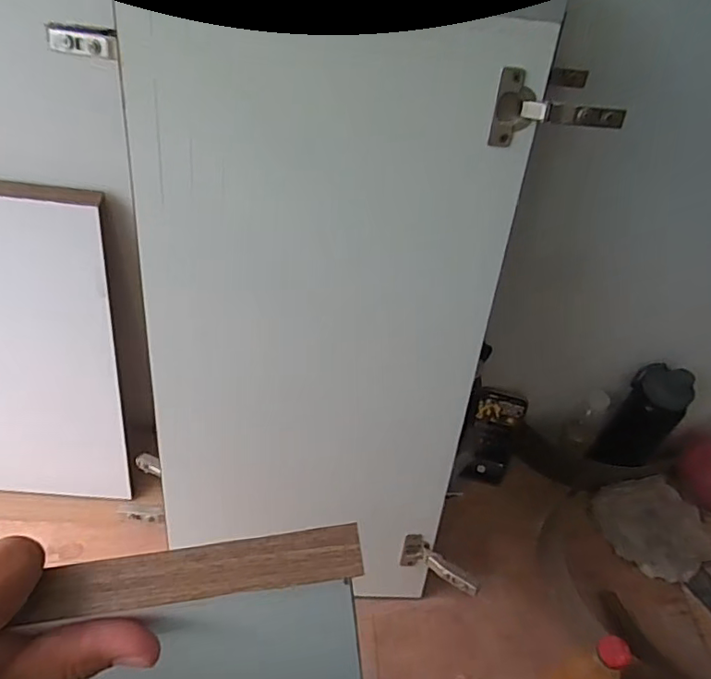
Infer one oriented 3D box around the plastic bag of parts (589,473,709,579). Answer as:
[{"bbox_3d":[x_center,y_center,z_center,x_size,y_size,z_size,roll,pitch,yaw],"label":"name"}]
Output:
[{"bbox_3d":[0.506,0.313,0.901,0.175,0.026,0.164,-9,48,-15],"label":"plastic bag of parts"}]

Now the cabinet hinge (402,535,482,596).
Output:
[{"bbox_3d":[0.110,0.297,0.704,0.104,0.049,0.026,21,46,33],"label":"cabinet hinge"}]

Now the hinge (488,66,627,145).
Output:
[{"bbox_3d":[0.175,-0.194,0.459,0.112,0.054,0.026,7,44,-1],"label":"hinge"}]

